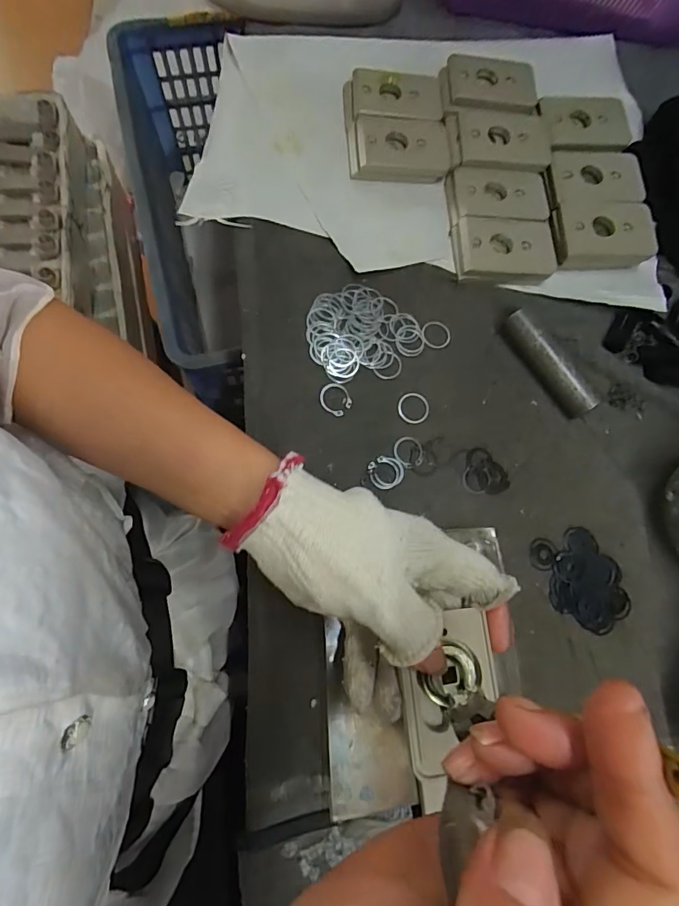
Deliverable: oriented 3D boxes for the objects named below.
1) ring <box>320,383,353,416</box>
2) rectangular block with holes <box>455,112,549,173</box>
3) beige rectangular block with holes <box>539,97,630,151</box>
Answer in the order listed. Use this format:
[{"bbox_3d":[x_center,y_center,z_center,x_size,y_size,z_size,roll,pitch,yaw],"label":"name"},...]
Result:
[{"bbox_3d":[-0.003,-0.040,0.336,0.023,0.004,0.023,1,81,-8],"label":"ring"},{"bbox_3d":[0.138,-0.267,0.390,0.073,0.012,0.056,-1,75,-5],"label":"rectangular block with holes"},{"bbox_3d":[0.217,-0.290,0.401,0.076,0.008,0.054,-4,75,-6],"label":"beige rectangular block with holes"}]

